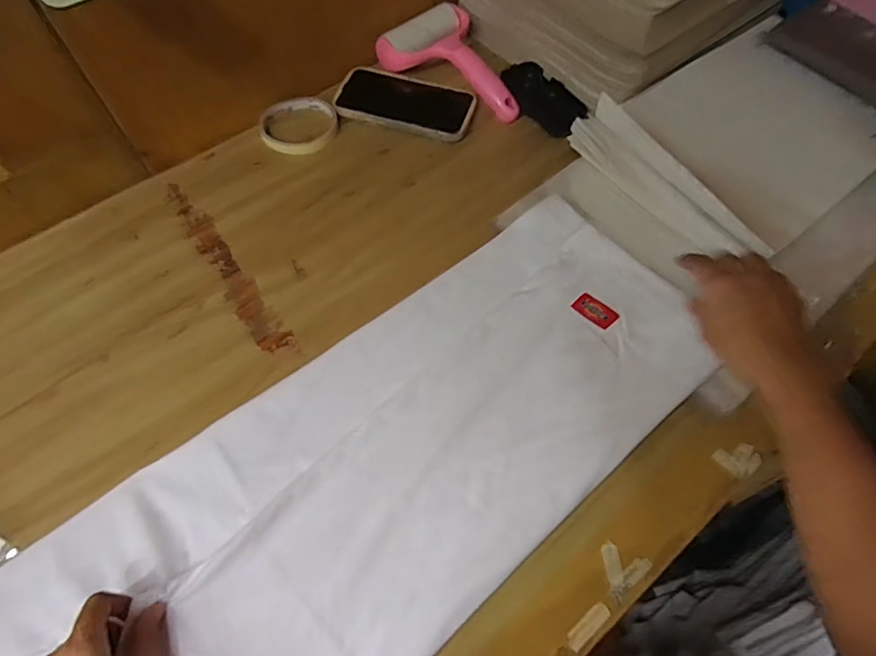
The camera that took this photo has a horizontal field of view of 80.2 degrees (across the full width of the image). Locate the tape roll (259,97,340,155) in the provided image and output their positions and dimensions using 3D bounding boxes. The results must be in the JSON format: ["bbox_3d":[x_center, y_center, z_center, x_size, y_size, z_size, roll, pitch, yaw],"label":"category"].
[{"bbox_3d":[-0.159,-0.234,0.593,0.087,0.013,0.089,0,62,0],"label":"tape roll"}]

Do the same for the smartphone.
[{"bbox_3d":[-0.037,-0.269,0.615,0.158,0.009,0.091,15,63,8],"label":"smartphone"}]

